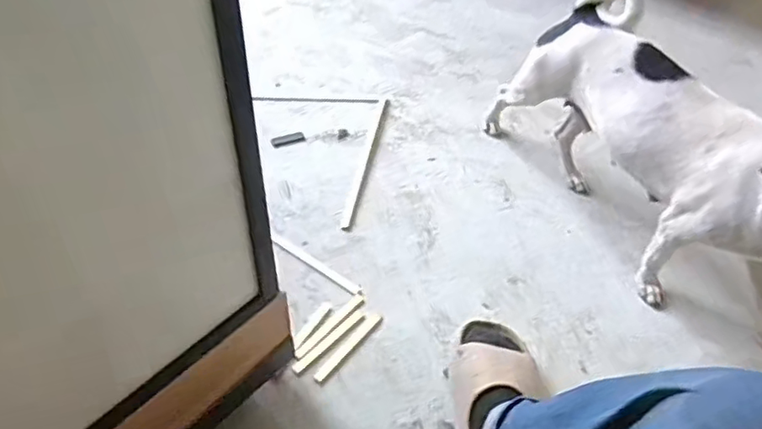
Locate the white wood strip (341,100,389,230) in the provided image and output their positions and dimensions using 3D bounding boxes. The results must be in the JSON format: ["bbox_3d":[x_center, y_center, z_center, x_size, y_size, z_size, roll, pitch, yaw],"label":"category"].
[{"bbox_3d":[-0.029,-0.112,1.175,0.021,0.009,0.373,10,49,6],"label":"white wood strip"}]

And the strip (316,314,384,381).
[{"bbox_3d":[-0.049,0.199,0.896,0.017,0.006,0.142,33,55,23],"label":"strip"}]

